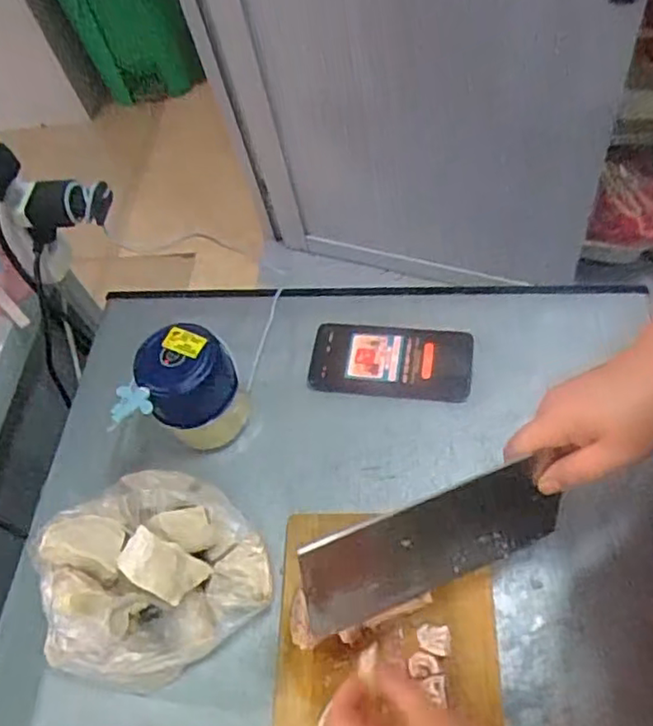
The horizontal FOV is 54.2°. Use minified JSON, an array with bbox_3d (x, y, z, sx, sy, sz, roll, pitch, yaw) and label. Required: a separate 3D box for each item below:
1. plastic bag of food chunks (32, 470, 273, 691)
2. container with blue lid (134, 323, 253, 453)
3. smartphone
[{"bbox_3d":[-0.158,0.176,0.545,0.186,0.080,0.167,-33,62,-15],"label":"plastic bag of food chunks"},{"bbox_3d":[-0.129,0.025,0.628,0.084,0.113,0.082,-5,58,8],"label":"container with blue lid"},{"bbox_3d":[0.065,-0.003,0.675,0.169,0.013,0.080,3,67,15],"label":"smartphone"}]

